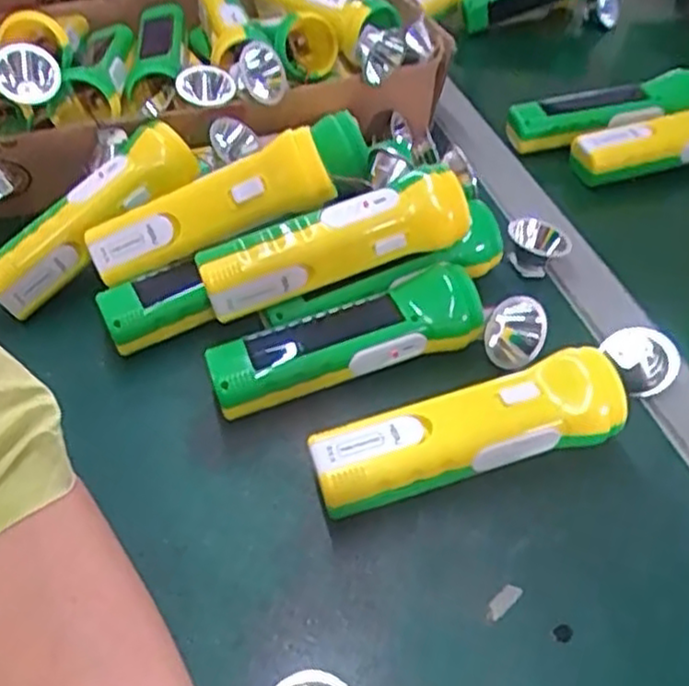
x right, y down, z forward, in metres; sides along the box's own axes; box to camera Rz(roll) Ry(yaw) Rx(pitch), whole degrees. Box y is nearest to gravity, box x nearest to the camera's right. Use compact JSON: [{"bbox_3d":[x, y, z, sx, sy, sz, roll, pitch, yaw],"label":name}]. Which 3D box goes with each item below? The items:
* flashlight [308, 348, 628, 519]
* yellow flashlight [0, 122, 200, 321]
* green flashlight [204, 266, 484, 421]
[{"bbox_3d":[0.064,0.050,0.384,0.159,0.049,0.041,-15,45,-10],"label":"flashlight"},{"bbox_3d":[-0.173,-0.086,0.500,0.164,0.040,0.047,-45,55,-13],"label":"yellow flashlight"},{"bbox_3d":[0.001,0.002,0.442,0.164,0.046,0.045,-16,45,-11],"label":"green flashlight"}]

